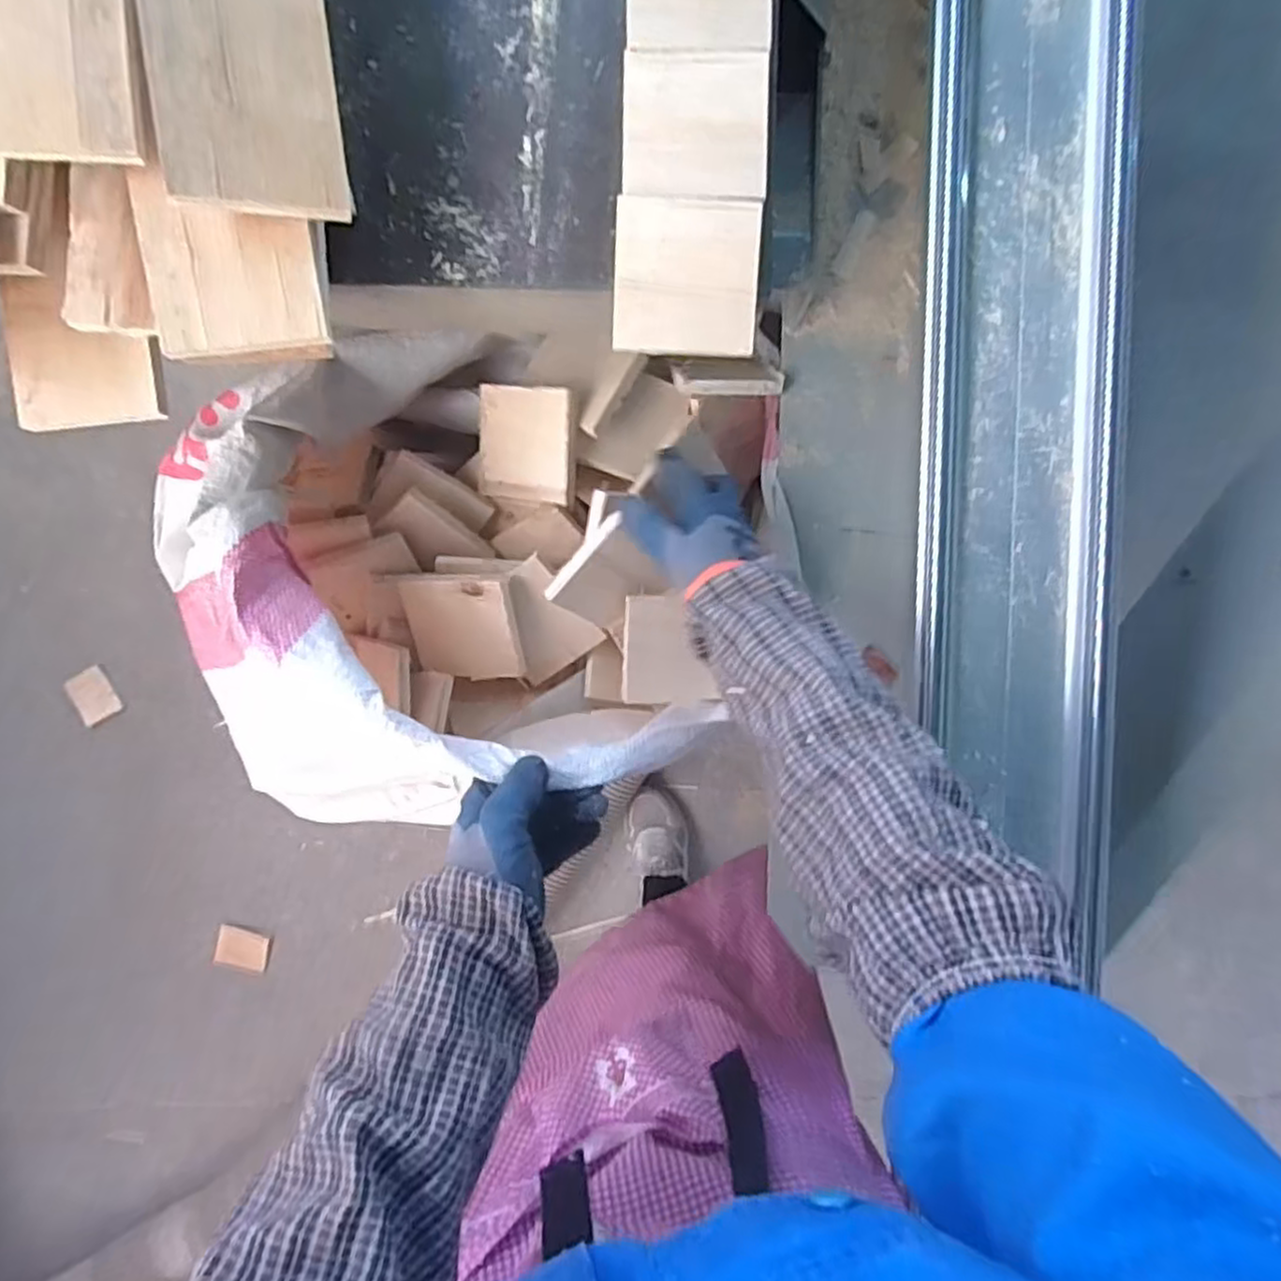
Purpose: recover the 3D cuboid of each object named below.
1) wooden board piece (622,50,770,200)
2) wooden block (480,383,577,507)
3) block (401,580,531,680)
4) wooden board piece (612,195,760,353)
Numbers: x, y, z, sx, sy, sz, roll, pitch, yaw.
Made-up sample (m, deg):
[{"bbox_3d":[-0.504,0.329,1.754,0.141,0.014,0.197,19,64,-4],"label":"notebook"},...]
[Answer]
[{"bbox_3d":[0.035,-0.327,0.473,0.089,0.009,0.092,2,92,0],"label":"wooden board piece"},{"bbox_3d":[-0.094,-0.161,0.615,0.089,0.014,0.091,13,114,27],"label":"wooden block"},{"bbox_3d":[-0.146,-0.010,0.614,0.087,0.015,0.084,-1,111,11],"label":"block"},{"bbox_3d":[0.029,-0.233,0.478,0.090,0.012,0.094,3,92,0],"label":"wooden board piece"}]

